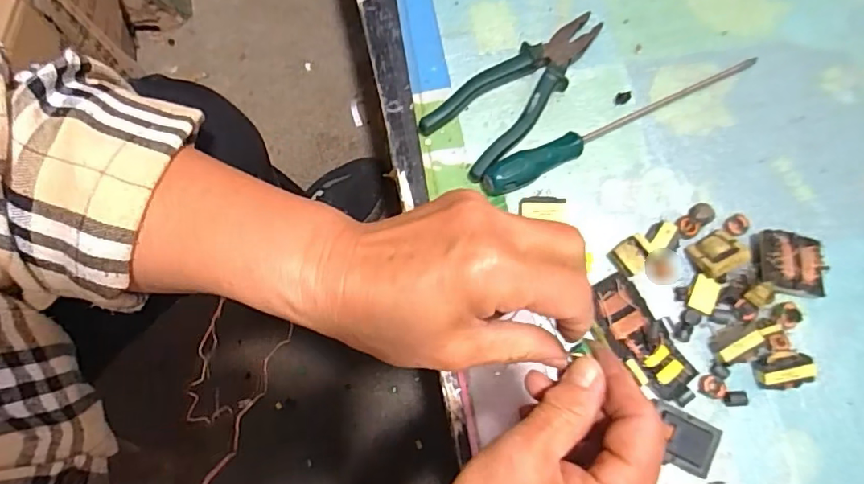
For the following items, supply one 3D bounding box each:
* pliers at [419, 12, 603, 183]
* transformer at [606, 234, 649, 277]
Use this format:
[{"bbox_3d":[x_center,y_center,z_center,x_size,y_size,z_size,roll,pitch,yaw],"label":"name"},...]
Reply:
[{"bbox_3d":[0.084,-0.149,0.507,0.193,0.020,0.075,-42,78,-9],"label":"pliers"},{"bbox_3d":[0.172,0.013,0.462,0.026,0.027,0.029,-35,77,-7],"label":"transformer"}]

